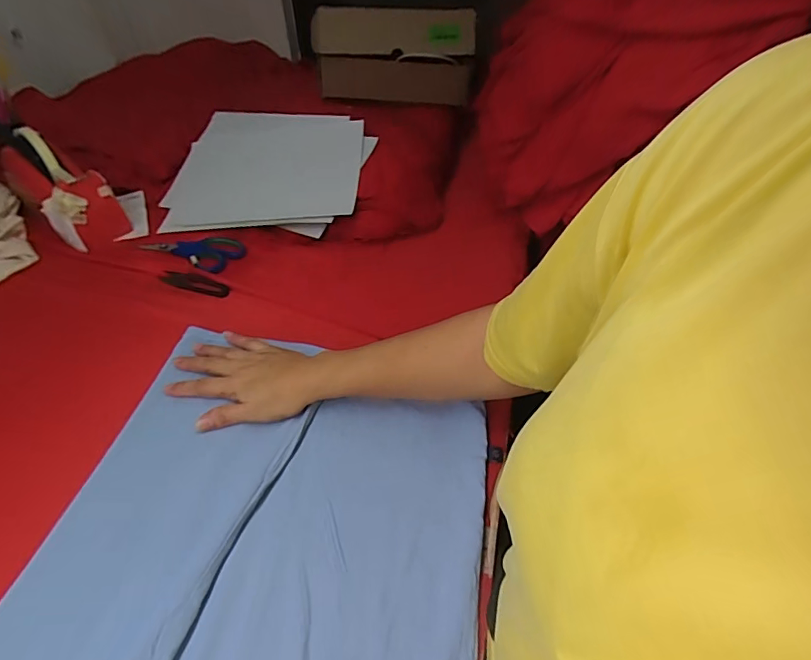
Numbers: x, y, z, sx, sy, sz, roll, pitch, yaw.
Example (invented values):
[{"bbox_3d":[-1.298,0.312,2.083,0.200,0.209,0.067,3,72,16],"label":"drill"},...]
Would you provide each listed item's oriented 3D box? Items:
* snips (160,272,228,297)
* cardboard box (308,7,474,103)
[{"bbox_3d":[-0.274,-0.061,0.623,0.096,0.005,0.027,16,47,11],"label":"snips"},{"bbox_3d":[-0.024,-0.472,0.826,0.271,0.148,0.054,3,45,5],"label":"cardboard box"}]

